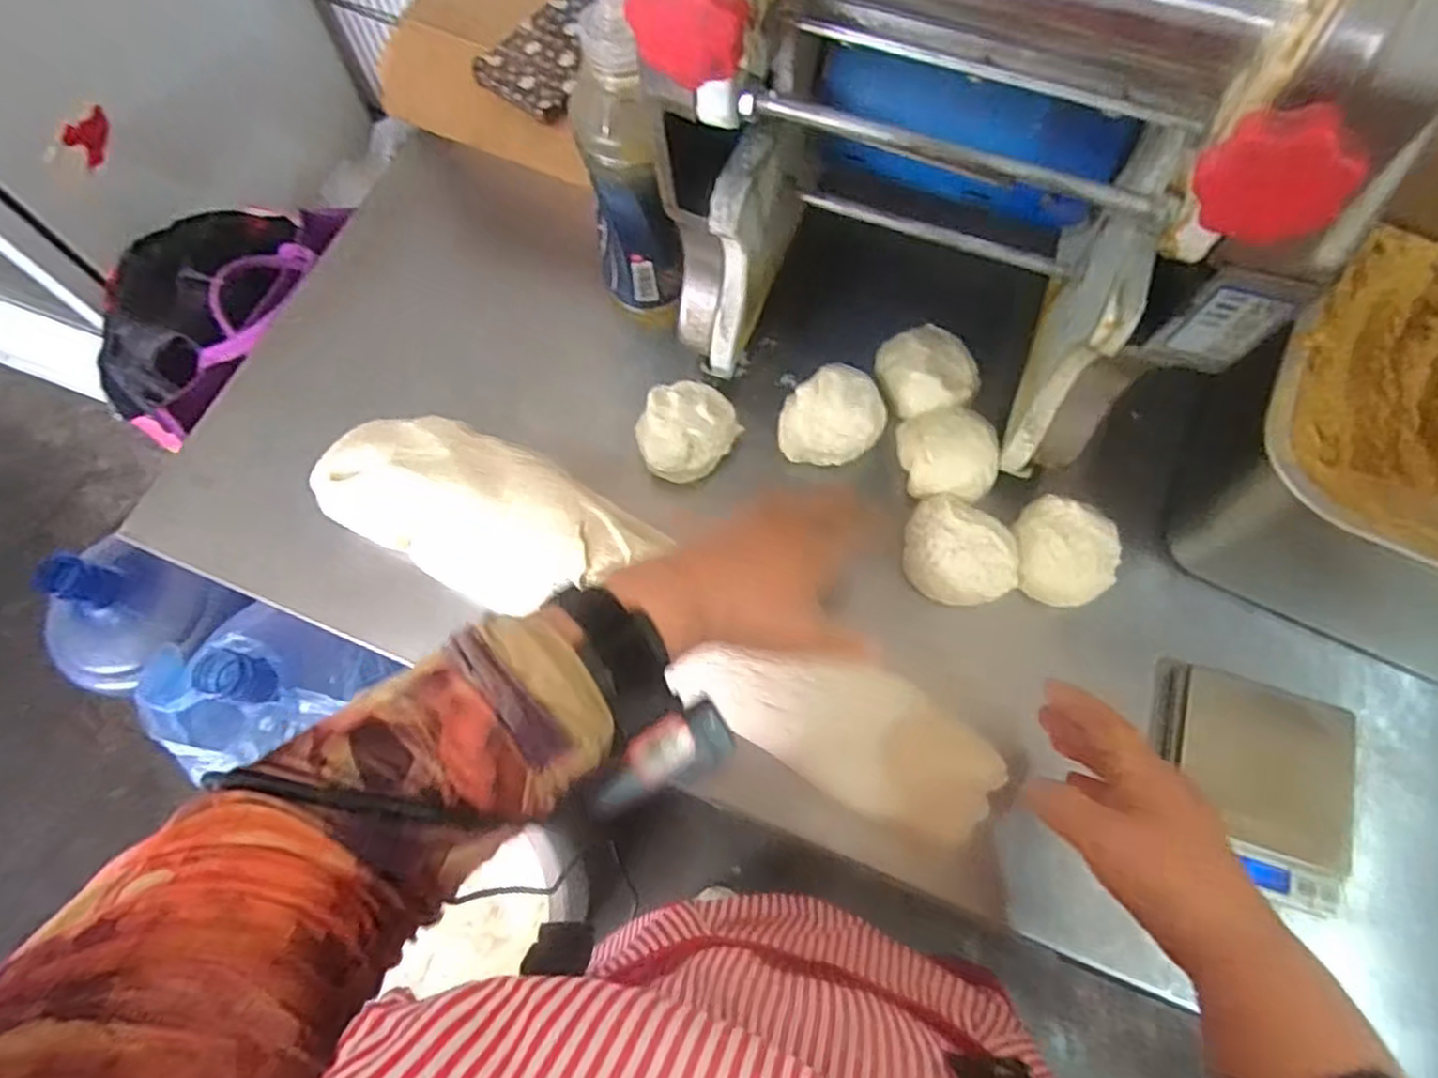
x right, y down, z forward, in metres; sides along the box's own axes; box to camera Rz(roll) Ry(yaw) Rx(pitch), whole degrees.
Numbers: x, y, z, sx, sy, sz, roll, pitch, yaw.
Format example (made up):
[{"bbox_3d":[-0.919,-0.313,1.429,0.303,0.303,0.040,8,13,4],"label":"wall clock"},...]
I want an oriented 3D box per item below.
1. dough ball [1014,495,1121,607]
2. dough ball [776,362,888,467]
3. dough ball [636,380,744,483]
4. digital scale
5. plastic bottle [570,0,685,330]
[{"bbox_3d":[0.229,0.014,0.510,0.064,0.053,0.063,-1,68,2],"label":"dough ball"},{"bbox_3d":[0.079,-0.085,0.536,0.074,0.041,0.060,-27,70,-9],"label":"dough ball"},{"bbox_3d":[-0.021,-0.075,0.539,0.069,0.040,0.063,-1,68,2],"label":"dough ball"},{"bbox_3d":[0.330,0.149,0.462,0.107,0.018,0.131,11,69,6],"label":"digital scale"},{"bbox_3d":[-0.058,-0.213,0.491,0.059,0.214,0.068,-10,68,-2],"label":"plastic bottle"}]

